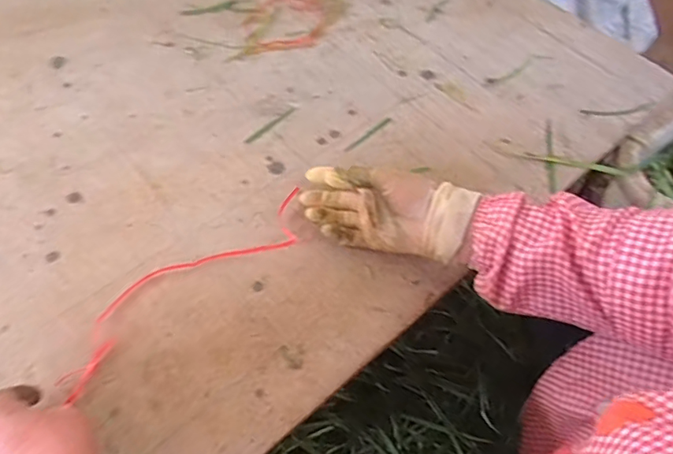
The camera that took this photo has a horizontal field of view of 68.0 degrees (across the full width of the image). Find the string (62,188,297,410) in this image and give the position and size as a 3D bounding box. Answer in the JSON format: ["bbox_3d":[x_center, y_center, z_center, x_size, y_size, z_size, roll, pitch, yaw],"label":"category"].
[{"bbox_3d":[-0.133,0.048,0.469,0.272,0.006,0.060,-37,67,-22],"label":"string"}]

